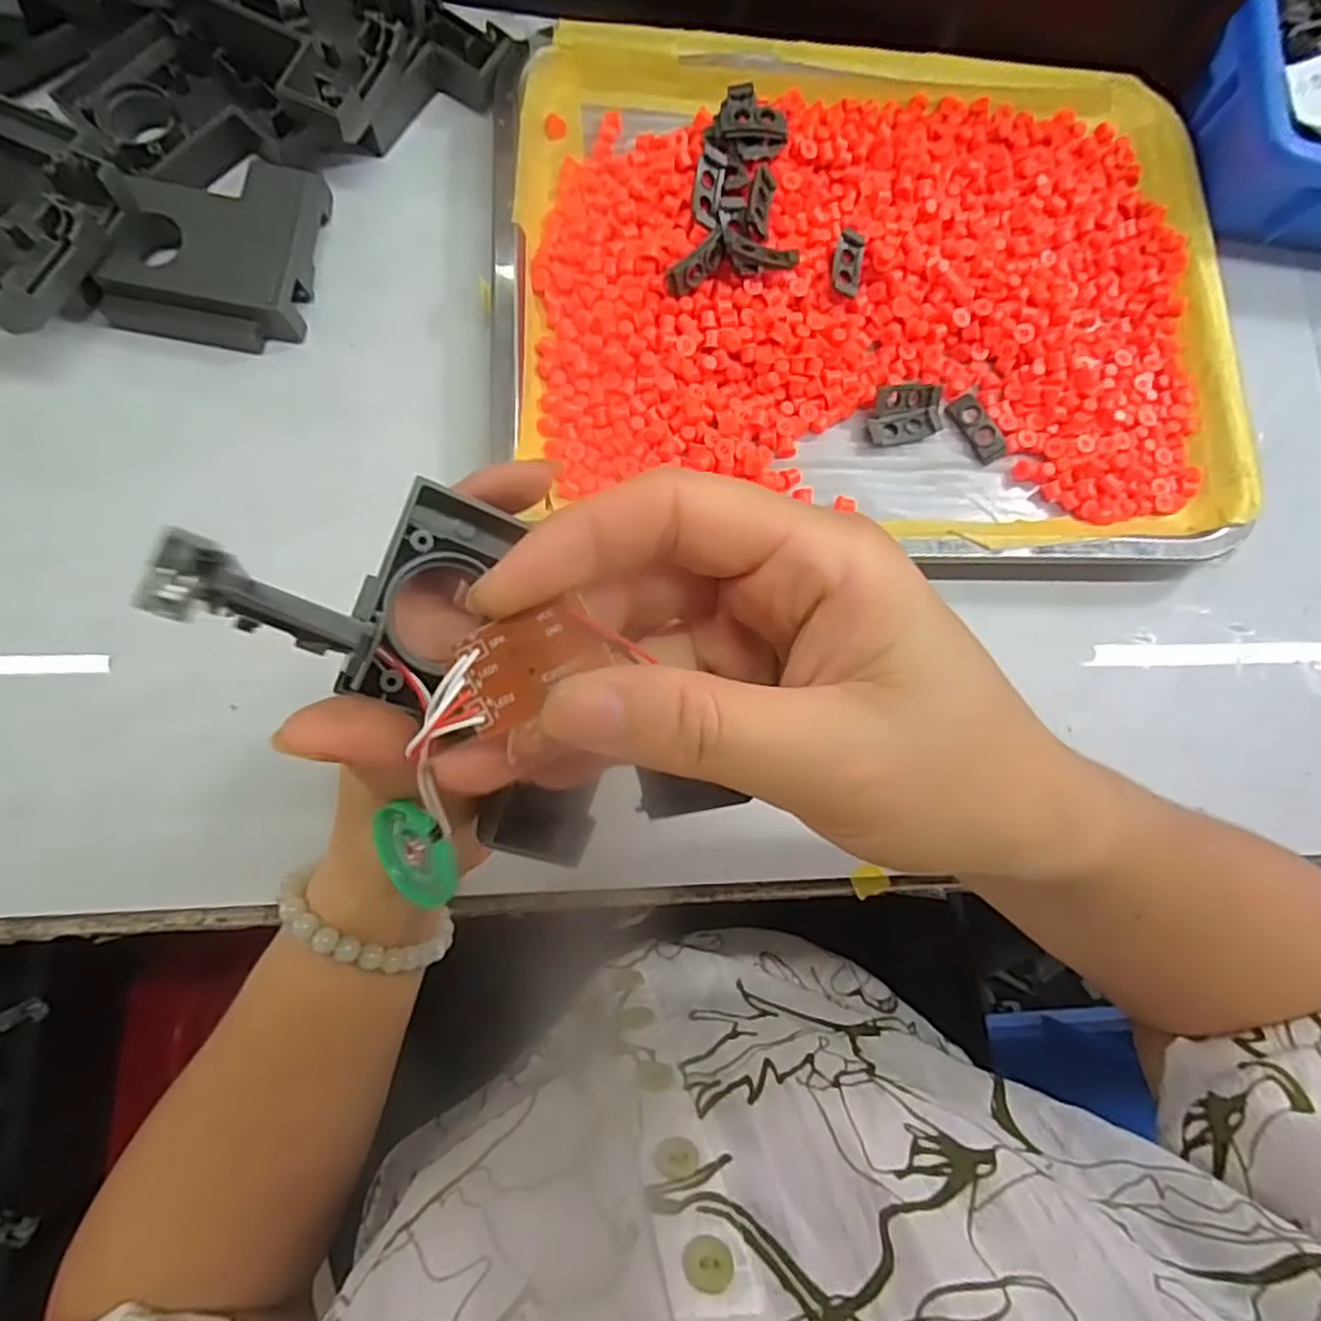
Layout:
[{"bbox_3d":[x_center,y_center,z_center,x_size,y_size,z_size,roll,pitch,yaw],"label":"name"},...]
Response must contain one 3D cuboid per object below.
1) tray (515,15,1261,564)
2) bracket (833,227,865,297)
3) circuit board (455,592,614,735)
[{"bbox_3d":[0.103,-0.177,0.330,0.342,0.023,0.255,5,83,-6],"label":"tray"},{"bbox_3d":[0.087,-0.184,0.329,0.013,0.008,0.032,8,82,-6],"label":"bracket"},{"bbox_3d":[-0.023,0.001,0.132,0.026,0.004,0.019,-16,98,-4],"label":"circuit board"}]

